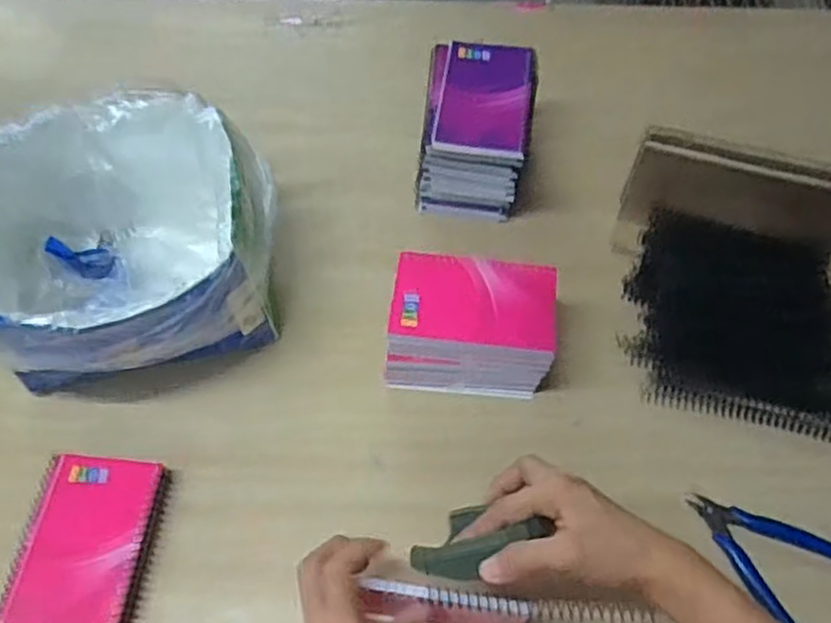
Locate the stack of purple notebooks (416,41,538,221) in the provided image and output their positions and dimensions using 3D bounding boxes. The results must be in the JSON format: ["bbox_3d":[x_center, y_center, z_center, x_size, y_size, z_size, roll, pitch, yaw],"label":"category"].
[{"bbox_3d":[0.058,-0.169,0.701,0.098,0.132,0.136,8,59,5],"label":"stack of purple notebooks"}]

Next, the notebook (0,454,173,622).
[{"bbox_3d":[-0.248,0.178,0.544,0.091,0.030,0.133,5,59,3],"label":"notebook"}]

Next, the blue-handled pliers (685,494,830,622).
[{"bbox_3d":[0.264,0.182,0.551,0.114,0.015,0.078,38,66,20],"label":"blue-handled pliers"}]

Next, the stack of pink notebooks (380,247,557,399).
[{"bbox_3d":[0.046,0.016,0.609,0.133,0.094,0.086,5,59,2],"label":"stack of pink notebooks"}]

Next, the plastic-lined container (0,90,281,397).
[{"bbox_3d":[-0.243,-0.047,0.616,0.242,0.155,0.219,-12,60,-7],"label":"plastic-lined container"}]

